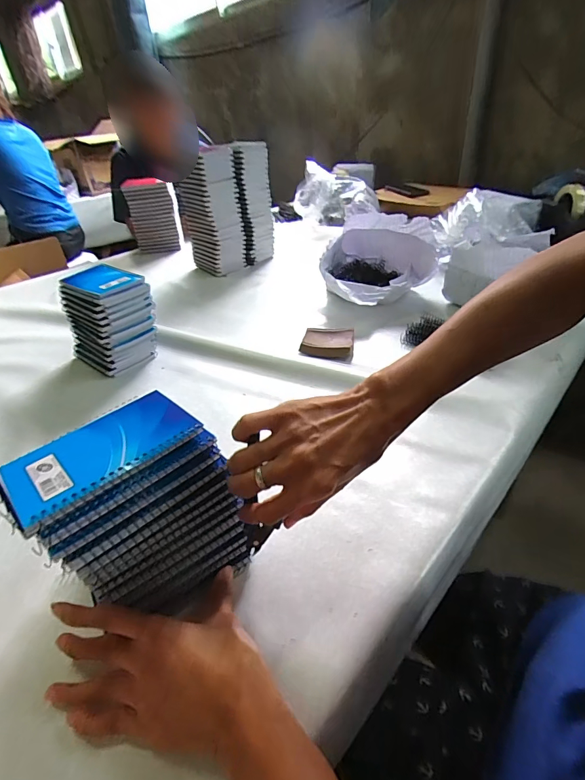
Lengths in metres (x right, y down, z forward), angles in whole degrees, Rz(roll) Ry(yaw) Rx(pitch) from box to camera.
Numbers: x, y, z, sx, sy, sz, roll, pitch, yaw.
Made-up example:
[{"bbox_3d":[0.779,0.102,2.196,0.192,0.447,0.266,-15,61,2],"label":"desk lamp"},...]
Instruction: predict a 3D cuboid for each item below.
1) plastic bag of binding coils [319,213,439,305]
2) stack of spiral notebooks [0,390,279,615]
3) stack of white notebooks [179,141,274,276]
[{"bbox_3d":[0.176,-0.266,0.814,0.230,0.124,0.249,6,38,16],"label":"plastic bag of binding coils"},{"bbox_3d":[-0.125,0.102,0.329,0.121,0.136,0.134,24,46,35],"label":"stack of spiral notebooks"},{"bbox_3d":[-0.173,-0.485,1.049,0.127,0.281,0.220,23,43,35],"label":"stack of white notebooks"}]

